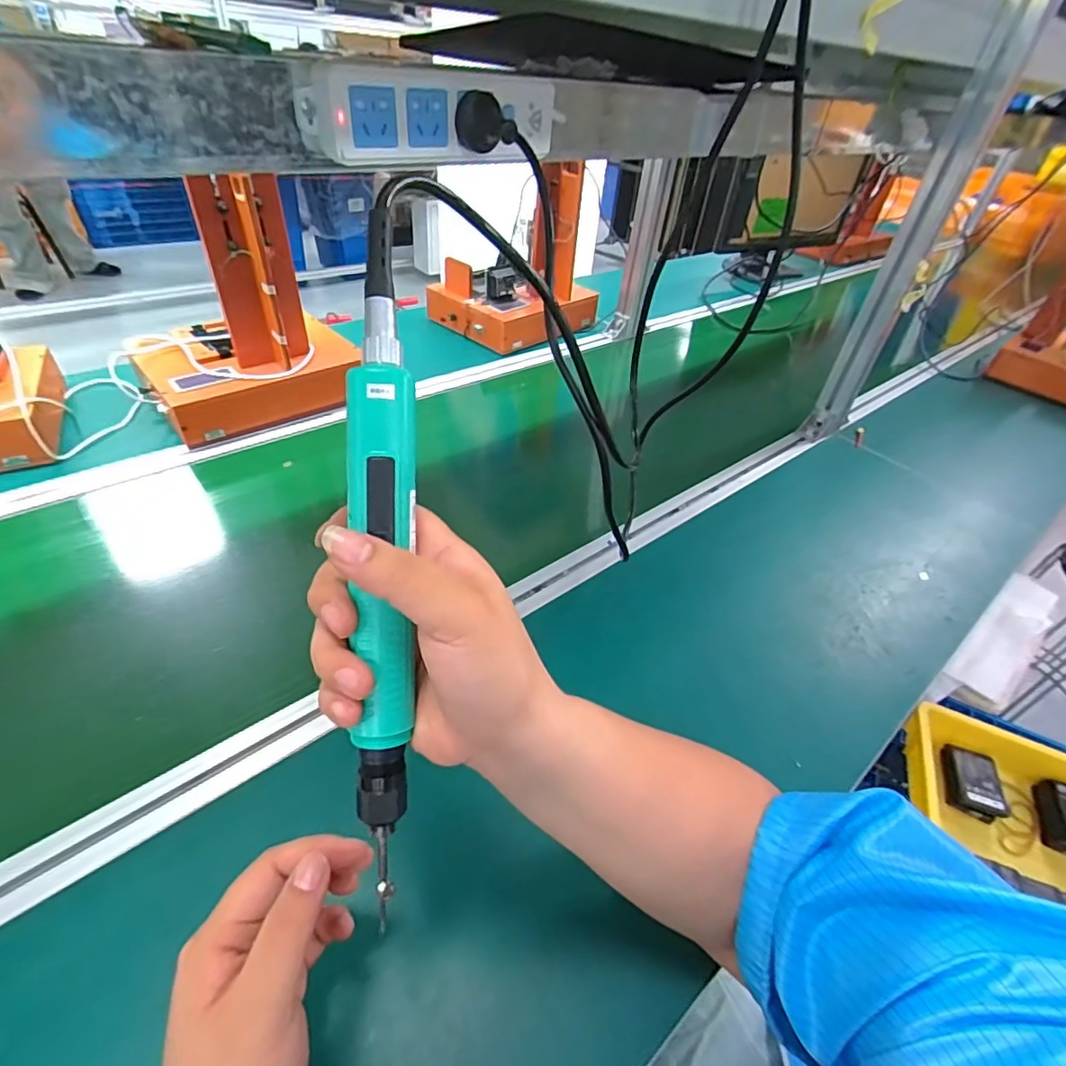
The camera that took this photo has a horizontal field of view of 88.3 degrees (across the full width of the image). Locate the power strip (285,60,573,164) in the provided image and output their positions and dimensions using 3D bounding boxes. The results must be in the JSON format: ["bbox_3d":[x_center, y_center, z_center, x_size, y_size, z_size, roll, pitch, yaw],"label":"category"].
[{"bbox_3d":[-0.067,-0.313,0.408,0.202,0.052,0.029,-23,49,-27],"label":"power strip"}]

